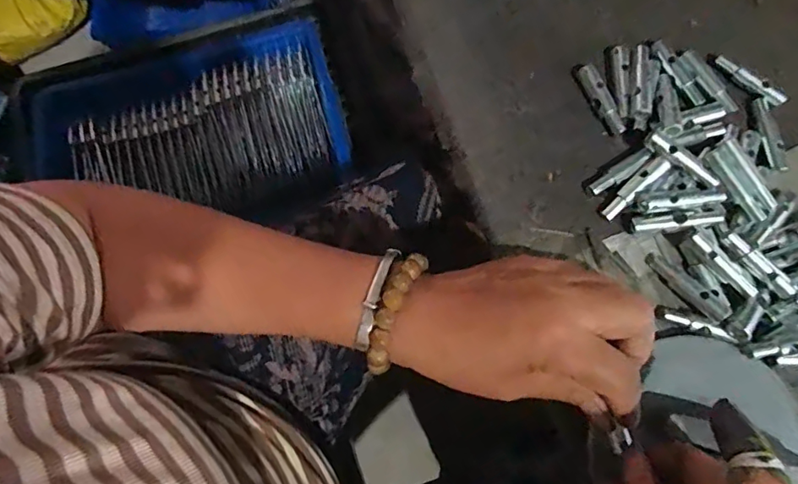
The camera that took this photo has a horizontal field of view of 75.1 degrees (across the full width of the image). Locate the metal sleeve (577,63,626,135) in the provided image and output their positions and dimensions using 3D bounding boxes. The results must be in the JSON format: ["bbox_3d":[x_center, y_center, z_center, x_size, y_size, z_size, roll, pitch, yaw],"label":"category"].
[{"bbox_3d":[0.133,-0.093,0.343,0.012,0.012,0.049,-23,79,-4],"label":"metal sleeve"}]

